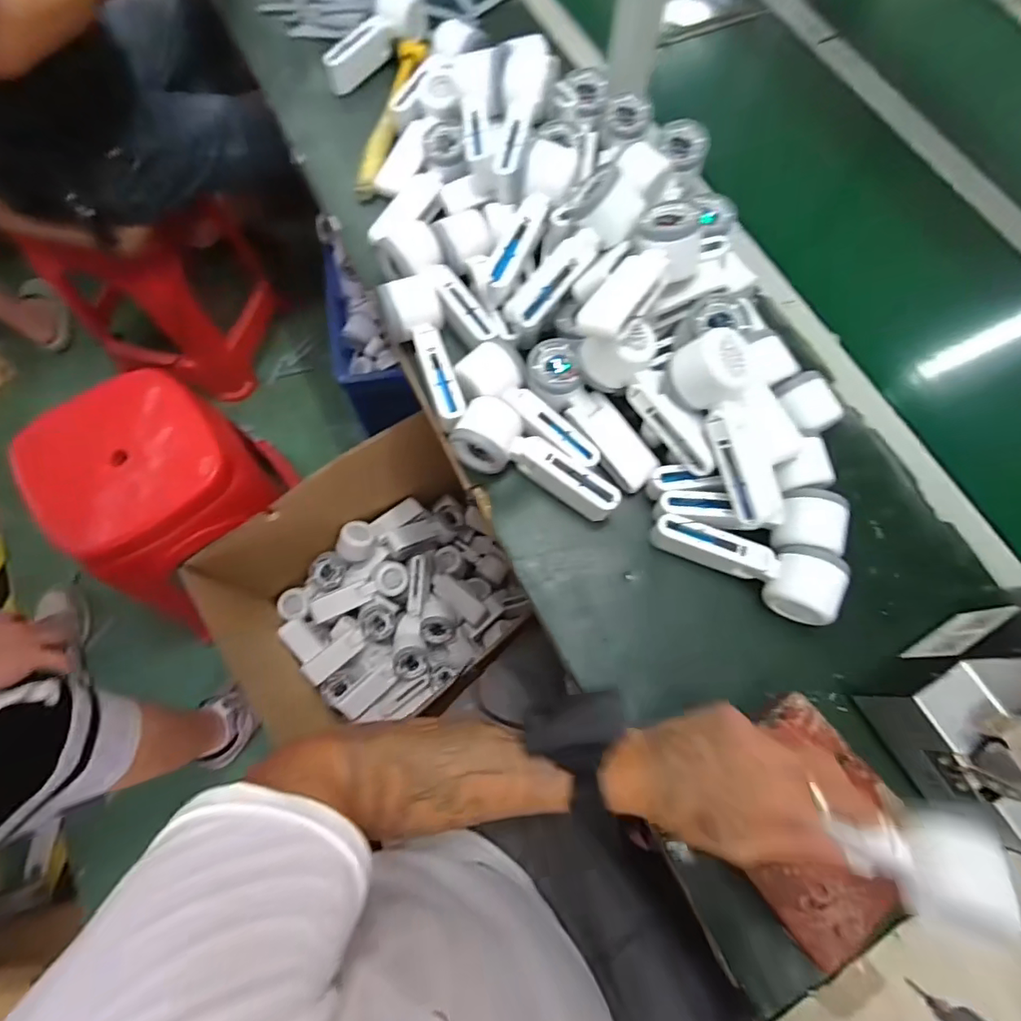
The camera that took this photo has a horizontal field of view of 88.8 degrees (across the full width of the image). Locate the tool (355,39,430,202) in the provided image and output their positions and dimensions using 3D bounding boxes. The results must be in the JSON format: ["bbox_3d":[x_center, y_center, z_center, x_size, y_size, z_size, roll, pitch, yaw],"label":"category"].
[{"bbox_3d":[-0.148,-0.509,0.658,0.046,0.031,0.276,8,71,1],"label":"tool"}]

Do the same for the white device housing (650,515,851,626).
[{"bbox_3d":[0.218,0.044,0.486,0.170,0.048,0.065,28,73,8],"label":"white device housing"}]

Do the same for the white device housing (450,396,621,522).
[{"bbox_3d":[0.026,-0.046,0.507,0.167,0.049,0.061,29,73,8],"label":"white device housing"}]

